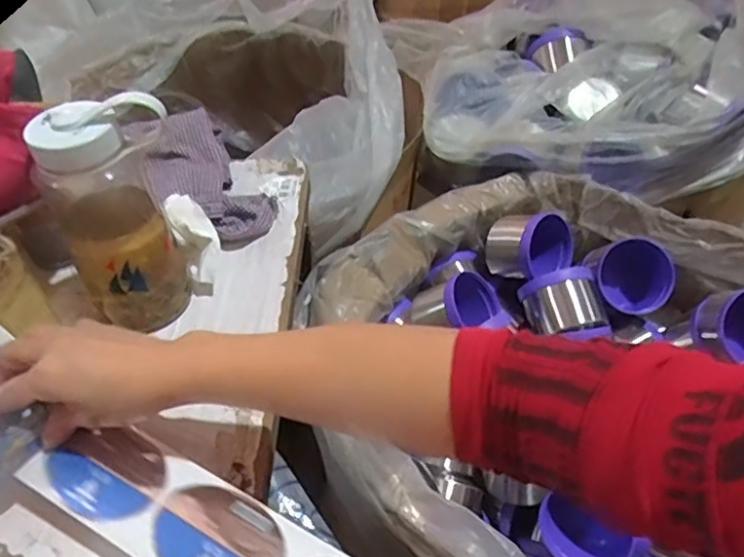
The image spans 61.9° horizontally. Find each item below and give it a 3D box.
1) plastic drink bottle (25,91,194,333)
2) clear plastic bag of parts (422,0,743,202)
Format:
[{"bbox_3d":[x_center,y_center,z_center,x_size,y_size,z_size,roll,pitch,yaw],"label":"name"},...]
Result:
[{"bbox_3d":[-0.214,-0.054,0.535,0.083,0.197,0.102,30,53,27],"label":"plastic drink bottle"},{"bbox_3d":[0.394,-0.348,1.074,0.586,0.197,0.500,5,46,7],"label":"clear plastic bag of parts"}]

